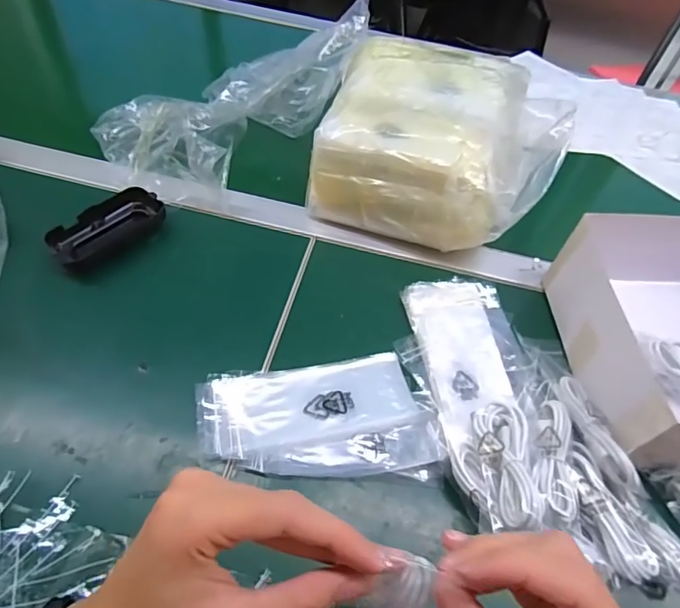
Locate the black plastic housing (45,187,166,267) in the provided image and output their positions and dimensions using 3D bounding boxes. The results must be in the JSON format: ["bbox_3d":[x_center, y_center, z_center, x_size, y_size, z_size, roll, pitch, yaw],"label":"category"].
[{"bbox_3d":[-0.232,-0.077,0.491,0.052,0.024,0.106,39,60,21],"label":"black plastic housing"}]

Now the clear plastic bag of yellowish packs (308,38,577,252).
[{"bbox_3d":[0.105,-0.179,0.541,0.229,0.127,0.226,15,54,5],"label":"clear plastic bag of yellowish packs"}]

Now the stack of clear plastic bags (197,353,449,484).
[{"bbox_3d":[-0.016,0.087,0.406,0.193,0.011,0.104,4,54,-2],"label":"stack of clear plastic bags"}]

